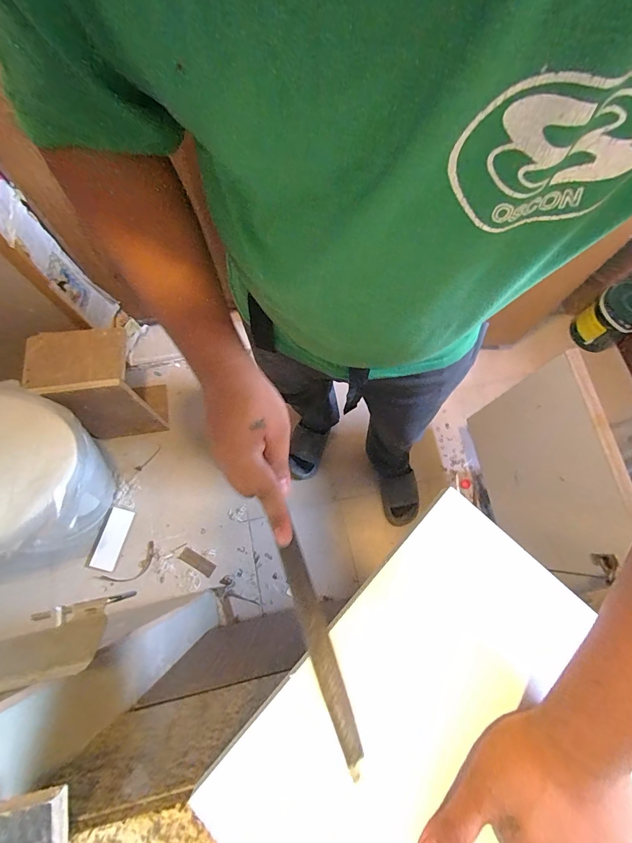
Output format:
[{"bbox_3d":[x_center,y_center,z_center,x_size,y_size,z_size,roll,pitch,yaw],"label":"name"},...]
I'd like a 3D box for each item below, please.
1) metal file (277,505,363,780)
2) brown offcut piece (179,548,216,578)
[{"bbox_3d":[0.000,0.167,0.292,0.020,0.004,0.167,-17,60,-7],"label":"metal file"},{"bbox_3d":[-0.369,0.434,1.154,0.117,0.014,0.039,28,73,7],"label":"brown offcut piece"}]

